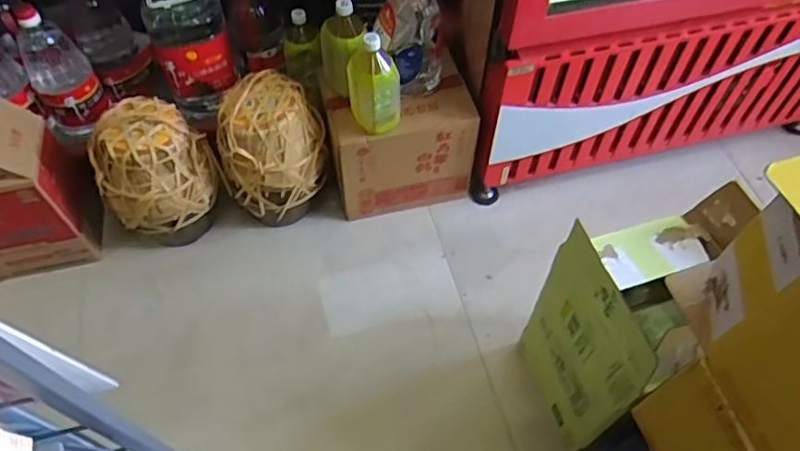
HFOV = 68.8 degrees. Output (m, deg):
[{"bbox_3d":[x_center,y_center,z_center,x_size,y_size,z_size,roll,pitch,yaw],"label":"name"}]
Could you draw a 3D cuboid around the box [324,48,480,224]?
[{"bbox_3d":[-0.002,-0.184,1.323,0.303,0.294,0.178,-12,58,-9],"label":"box"}]

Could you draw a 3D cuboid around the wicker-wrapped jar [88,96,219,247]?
[{"bbox_3d":[-0.497,-0.090,1.222,0.219,0.318,0.177,-33,63,-21],"label":"wicker-wrapped jar"}]

